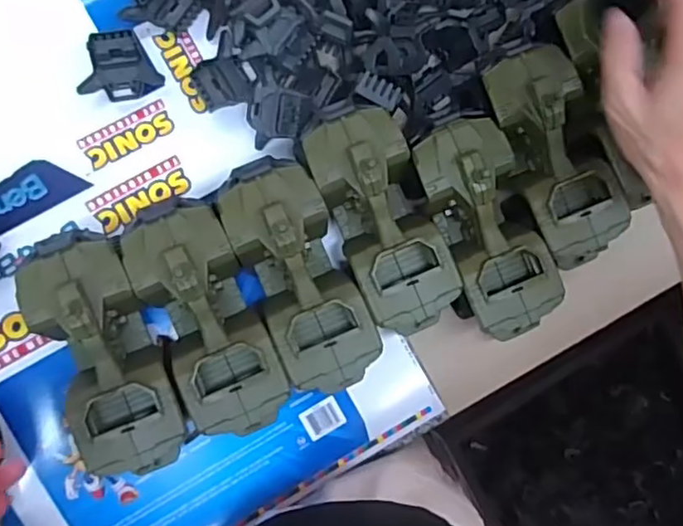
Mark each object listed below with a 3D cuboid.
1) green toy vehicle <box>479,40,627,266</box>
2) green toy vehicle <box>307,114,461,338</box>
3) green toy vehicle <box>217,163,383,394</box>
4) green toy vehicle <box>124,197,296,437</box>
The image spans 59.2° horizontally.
[{"bbox_3d":[0.178,-0.089,0.517,0.082,0.068,0.177,-22,93,-7],"label":"green toy vehicle"},{"bbox_3d":[0.034,-0.032,0.502,0.077,0.072,0.180,-22,93,-7],"label":"green toy vehicle"},{"bbox_3d":[-0.034,0.011,0.495,0.079,0.073,0.181,-24,93,-6],"label":"green toy vehicle"},{"bbox_3d":[-0.108,0.042,0.488,0.081,0.076,0.188,-23,93,-7],"label":"green toy vehicle"}]

